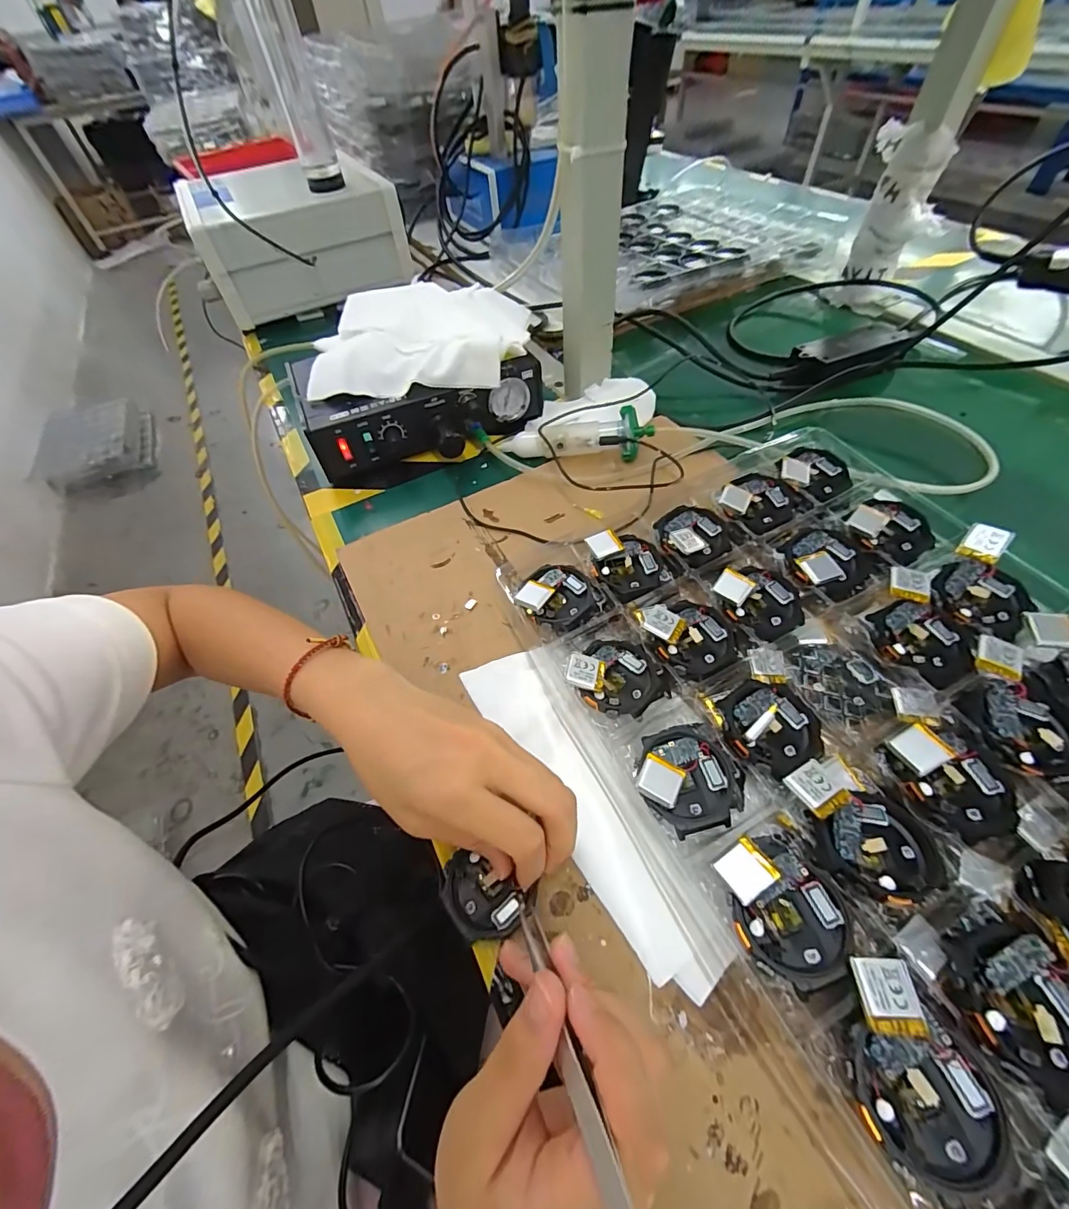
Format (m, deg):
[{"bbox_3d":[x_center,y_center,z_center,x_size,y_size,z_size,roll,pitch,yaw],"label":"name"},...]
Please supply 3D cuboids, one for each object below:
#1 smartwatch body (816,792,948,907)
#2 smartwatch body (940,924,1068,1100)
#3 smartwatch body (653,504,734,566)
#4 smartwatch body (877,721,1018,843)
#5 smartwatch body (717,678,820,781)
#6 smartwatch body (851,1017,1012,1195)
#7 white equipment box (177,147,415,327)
[{"bbox_3d":[0.164,0.116,0.222,0.053,0.013,0.042,-19,55,-8],"label":"smartwatch body"},{"bbox_3d":[0.199,0.161,0.186,0.049,0.008,0.054,-24,56,-11],"label":"smartwatch body"},{"bbox_3d":[0.120,-0.054,0.349,0.051,0.012,0.055,-3,55,4],"label":"smartwatch body"},{"bbox_3d":[0.217,0.090,0.242,0.056,0.013,0.055,-3,55,4],"label":"smartwatch body"},{"bbox_3d":[0.134,0.067,0.265,0.053,0.018,0.051,-3,55,4],"label":"smartwatch body"},{"bbox_3d":[0.148,0.185,0.173,0.048,0.008,0.041,-9,55,-1],"label":"smartwatch body"},{"bbox_3d":[-0.366,-0.590,0.717,0.269,0.120,0.294,-24,56,-11],"label":"white equipment box"}]

